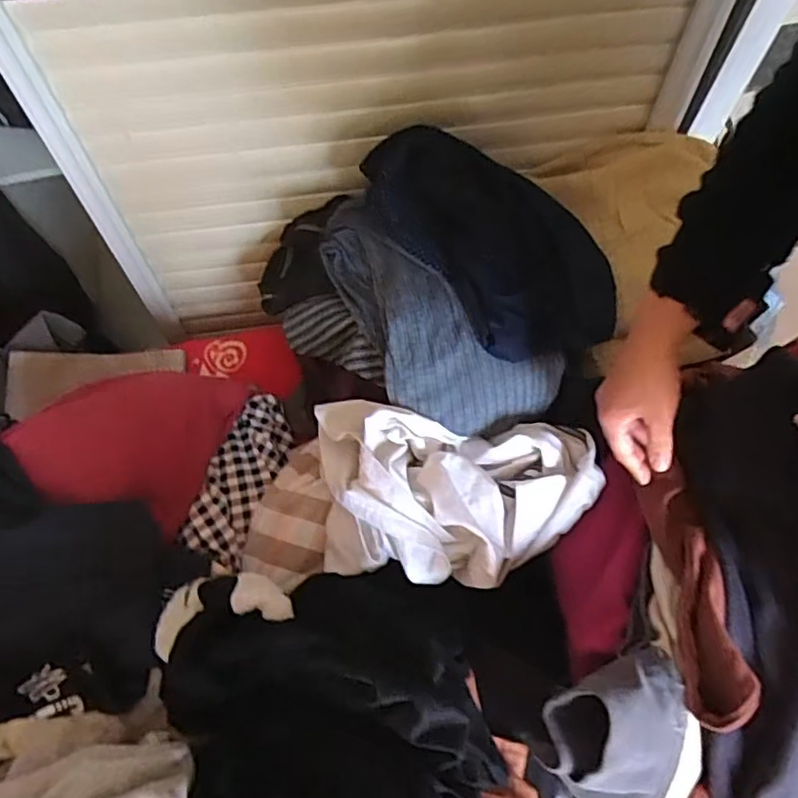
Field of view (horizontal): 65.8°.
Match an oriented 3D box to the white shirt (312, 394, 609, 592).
[{"bbox_3d":[0.057,0.102,0.682,0.318,0.087,0.195,4,66,3],"label":"white shirt"}]

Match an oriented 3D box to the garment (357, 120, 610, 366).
[{"bbox_3d":[0.109,-0.192,0.717,0.180,0.105,0.315,-36,70,-14],"label":"garment"}]

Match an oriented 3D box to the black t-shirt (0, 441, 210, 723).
[{"bbox_3d":[-0.395,0.193,0.639,0.312,0.103,0.235,17,67,8],"label":"black t-shirt"}]

